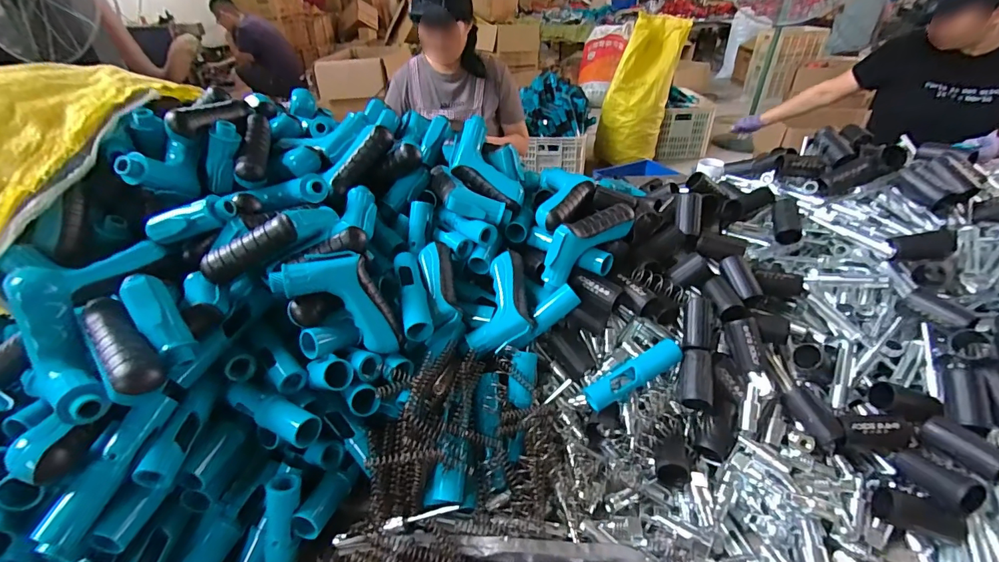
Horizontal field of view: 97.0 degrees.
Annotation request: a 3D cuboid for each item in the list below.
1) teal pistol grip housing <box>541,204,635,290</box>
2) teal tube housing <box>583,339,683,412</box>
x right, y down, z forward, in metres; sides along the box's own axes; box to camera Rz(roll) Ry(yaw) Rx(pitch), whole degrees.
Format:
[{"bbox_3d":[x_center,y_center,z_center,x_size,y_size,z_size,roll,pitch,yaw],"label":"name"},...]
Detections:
[{"bbox_3d":[0.107,-0.054,0.546,0.140,0.060,0.030,-37,42,-7],"label":"teal pistol grip housing"},{"bbox_3d":[0.158,0.109,0.521,0.125,0.029,0.028,-30,40,-7],"label":"teal tube housing"}]

